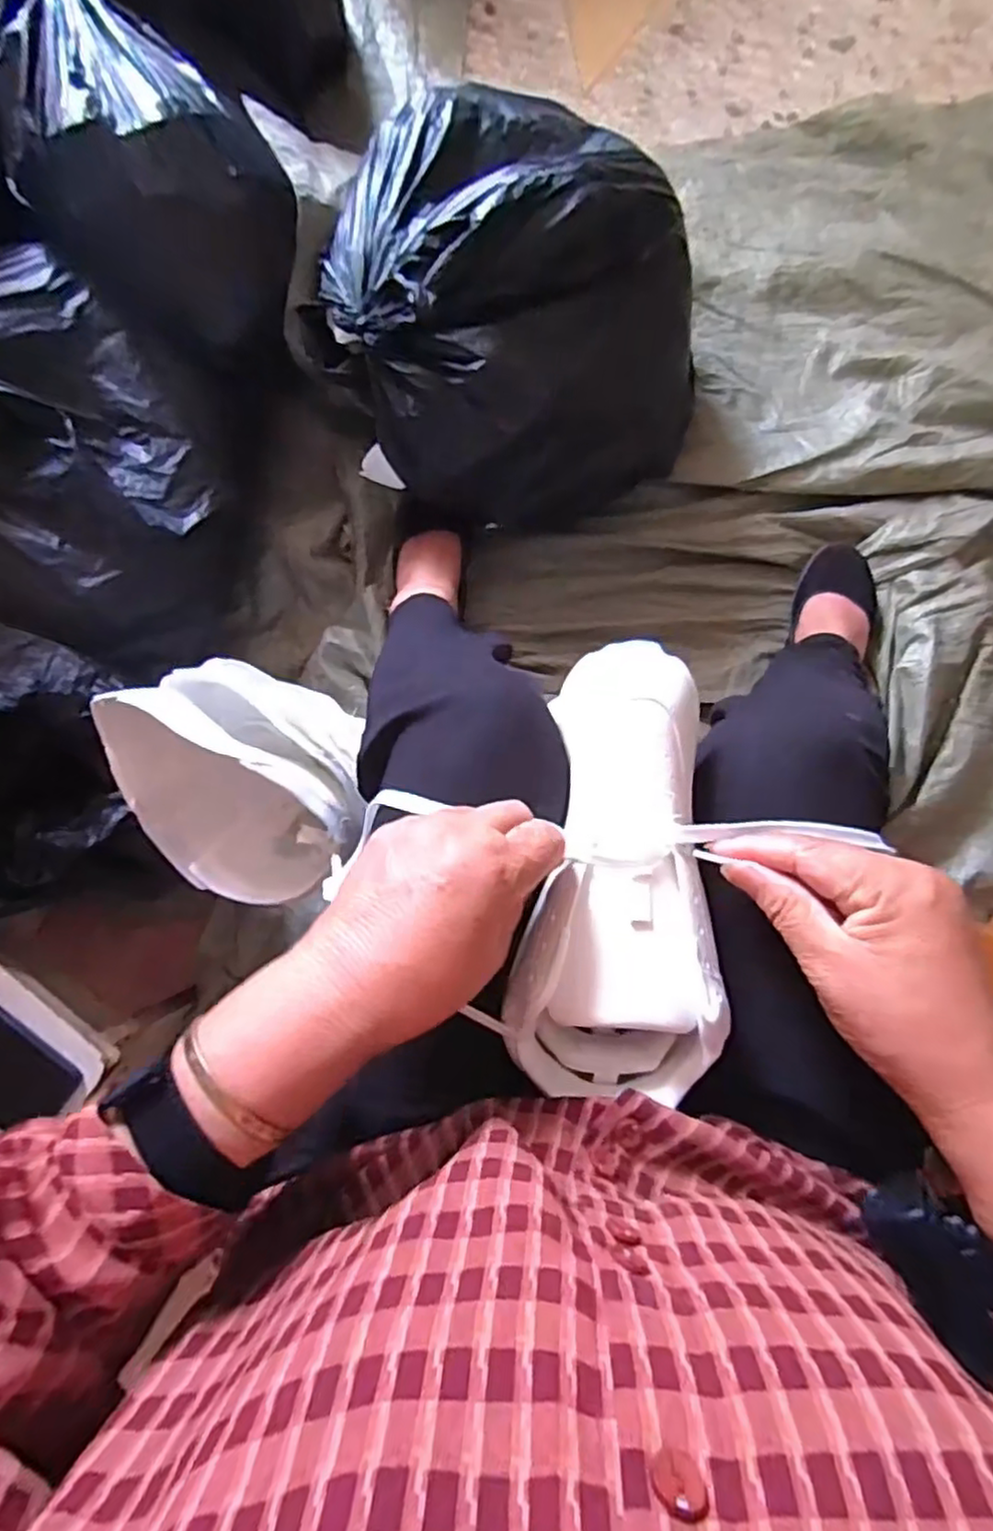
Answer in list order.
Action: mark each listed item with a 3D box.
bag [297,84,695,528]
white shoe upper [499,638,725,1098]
[{"bbox_3d":[0.006,-0.463,0.700,0.374,0.206,0.378,-23,86,2],"label":"bag"},{"bbox_3d":[0.067,0.047,0.375,0.099,0.077,0.245,5,75,1],"label":"white shoe upper"}]

